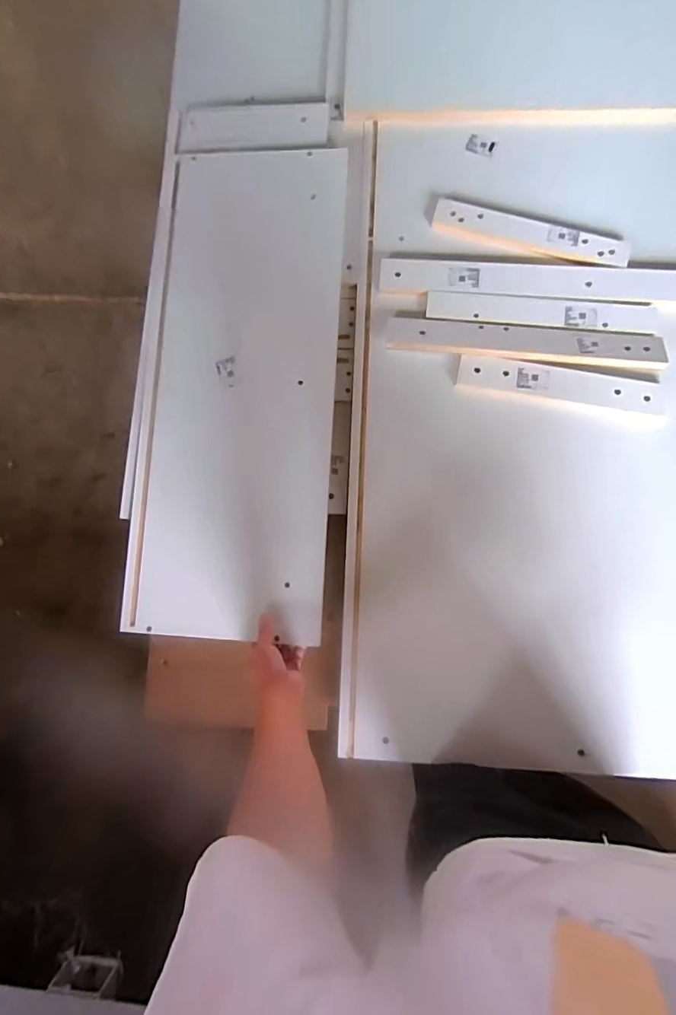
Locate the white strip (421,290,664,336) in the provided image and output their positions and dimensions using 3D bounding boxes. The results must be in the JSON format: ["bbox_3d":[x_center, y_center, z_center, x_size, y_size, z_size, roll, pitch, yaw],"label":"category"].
[{"bbox_3d":[0.362,-0.350,0.808,0.400,0.017,0.063,7,84,4],"label":"white strip"}]

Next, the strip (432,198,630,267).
[{"bbox_3d":[0.347,-0.499,0.823,0.344,0.018,0.059,16,84,4],"label":"strip"}]

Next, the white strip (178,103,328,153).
[{"bbox_3d":[-0.159,-0.725,0.864,0.275,0.028,0.112,0,83,3],"label":"white strip"}]

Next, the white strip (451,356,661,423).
[{"bbox_3d":[0.399,-0.211,0.798,0.373,0.023,0.063,10,84,4],"label":"white strip"}]

